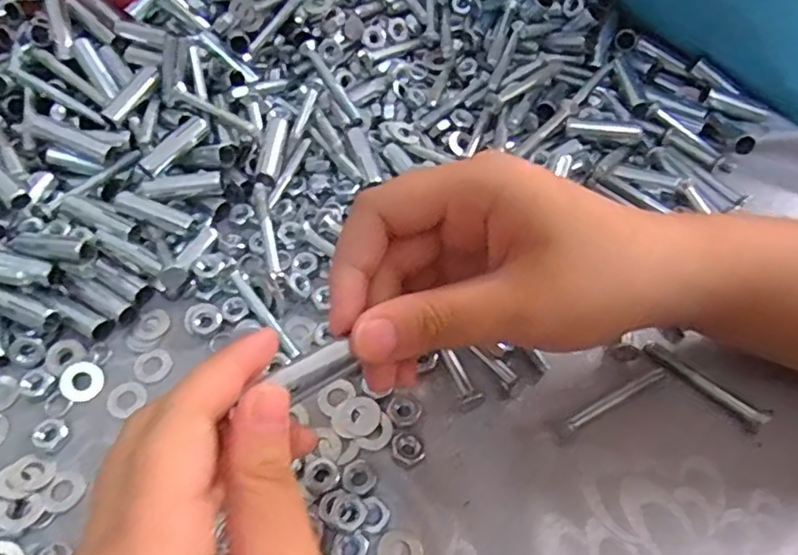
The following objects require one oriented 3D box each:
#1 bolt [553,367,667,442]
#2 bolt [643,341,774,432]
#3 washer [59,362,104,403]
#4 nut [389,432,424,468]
[{"bbox_3d":[0.090,0.053,0.259,0.057,0.004,0.007,-24,60,-16],"label":"bolt"},{"bbox_3d":[0.130,0.045,0.261,0.054,0.007,0.008,35,63,20],"label":"bolt"},{"bbox_3d":[-0.137,0.045,0.262,0.018,0.004,0.017,0,57,-1],"label":"washer"},{"bbox_3d":[0.003,0.069,0.246,0.013,0.007,0.013,0,57,-1],"label":"nut"}]

